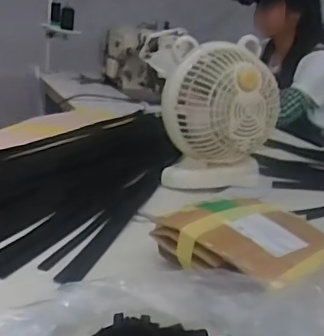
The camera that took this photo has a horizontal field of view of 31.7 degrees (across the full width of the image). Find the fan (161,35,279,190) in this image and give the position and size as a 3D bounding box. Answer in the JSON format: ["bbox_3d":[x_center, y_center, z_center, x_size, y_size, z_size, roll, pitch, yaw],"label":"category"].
[{"bbox_3d":[0.104,-0.096,1.055,0.200,0.257,0.144,4,17,-3],"label":"fan"}]

